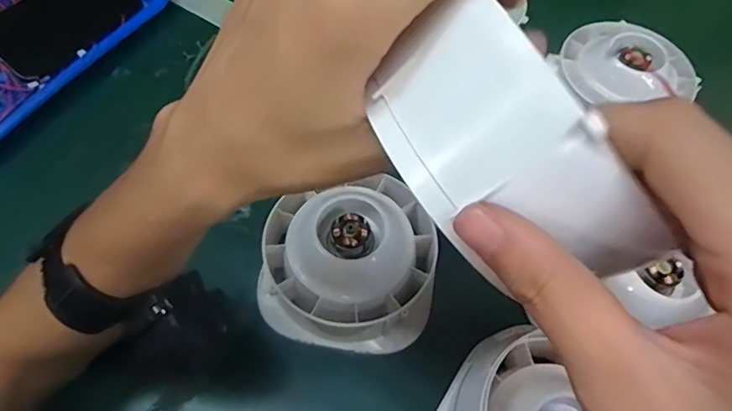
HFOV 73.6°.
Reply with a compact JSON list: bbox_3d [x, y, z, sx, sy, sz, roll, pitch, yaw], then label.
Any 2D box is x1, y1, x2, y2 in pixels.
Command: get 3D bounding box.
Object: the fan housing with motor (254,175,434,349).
[{"bbox_3d":[-0.013,0.043,0.370,0.126,0.061,0.114,4,60,1],"label":"fan housing with motor"}]

